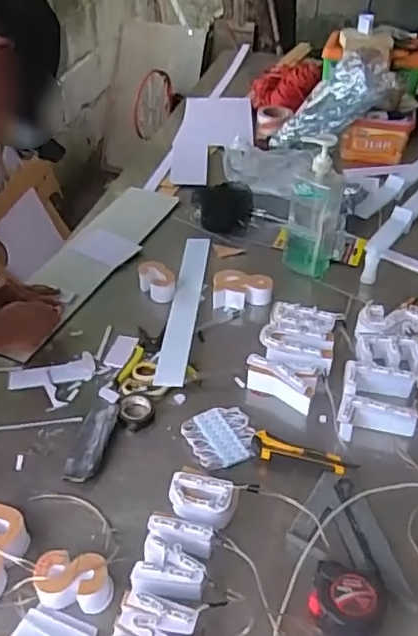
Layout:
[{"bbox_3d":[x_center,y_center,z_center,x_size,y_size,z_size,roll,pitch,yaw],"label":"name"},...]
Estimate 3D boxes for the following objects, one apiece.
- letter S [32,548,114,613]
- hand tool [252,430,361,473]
[{"bbox_3d":[-0.161,0.312,0.724,0.090,0.039,0.060,1,41,0],"label":"letter S"},{"bbox_3d":[0.140,0.198,0.886,0.155,0.011,0.041,11,39,9],"label":"hand tool"}]

